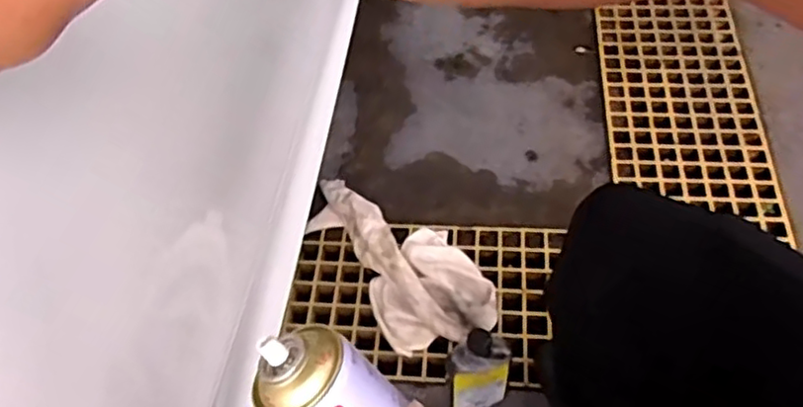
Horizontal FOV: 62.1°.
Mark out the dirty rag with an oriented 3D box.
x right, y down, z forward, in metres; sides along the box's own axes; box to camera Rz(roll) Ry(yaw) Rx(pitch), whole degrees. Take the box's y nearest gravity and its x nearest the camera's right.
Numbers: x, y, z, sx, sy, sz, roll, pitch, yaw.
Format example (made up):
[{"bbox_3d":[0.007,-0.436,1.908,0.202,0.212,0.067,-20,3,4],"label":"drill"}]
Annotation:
[{"bbox_3d":[-0.012,0.077,1.097,0.185,0.047,0.384,-32,60,-16],"label":"dirty rag"}]

